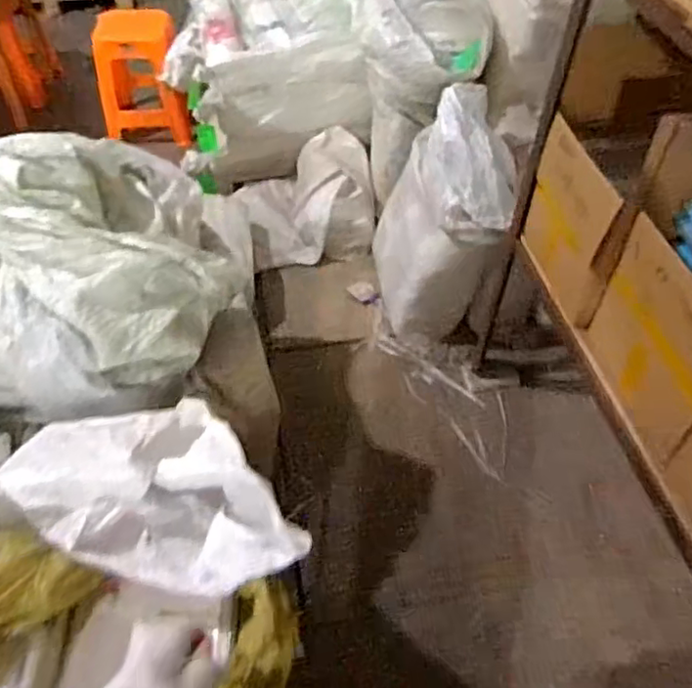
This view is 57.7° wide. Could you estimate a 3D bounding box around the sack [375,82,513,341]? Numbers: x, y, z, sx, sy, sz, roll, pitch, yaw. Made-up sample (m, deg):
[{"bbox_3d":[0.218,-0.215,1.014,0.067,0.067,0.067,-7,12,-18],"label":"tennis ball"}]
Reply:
[{"bbox_3d":[0.263,-0.349,1.729,0.347,0.662,0.322,7,50,5],"label":"sack"}]

